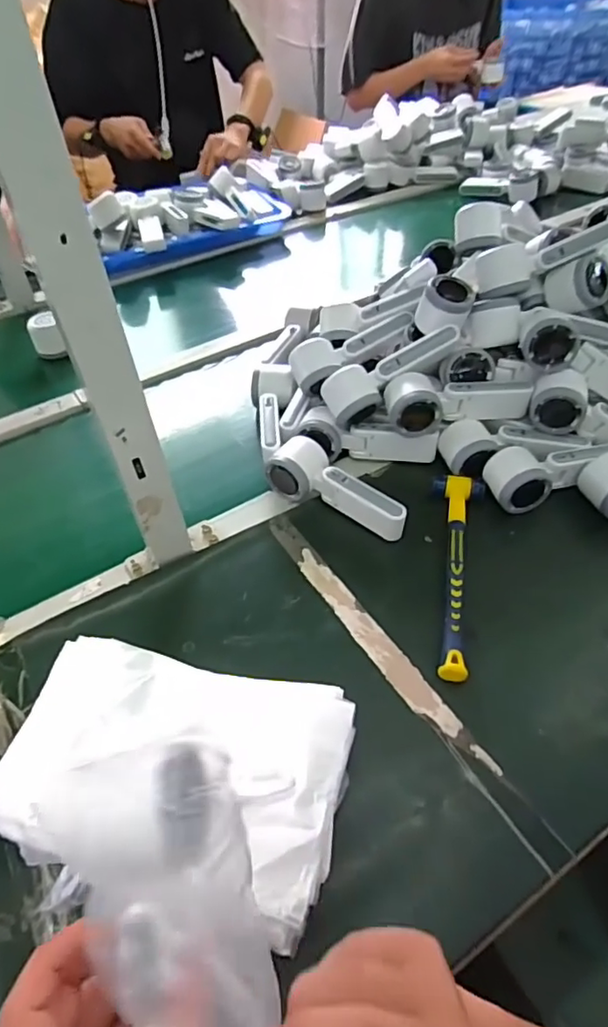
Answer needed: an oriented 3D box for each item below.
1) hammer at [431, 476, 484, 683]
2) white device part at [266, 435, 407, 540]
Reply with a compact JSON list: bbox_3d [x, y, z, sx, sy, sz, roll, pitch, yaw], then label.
[{"bbox_3d":[0.151,0.056,0.575,0.051,0.029,0.239,7,49,9],"label":"hammer"},{"bbox_3d":[0.039,-0.026,0.627,0.159,0.052,0.055,26,54,24],"label":"white device part"}]

